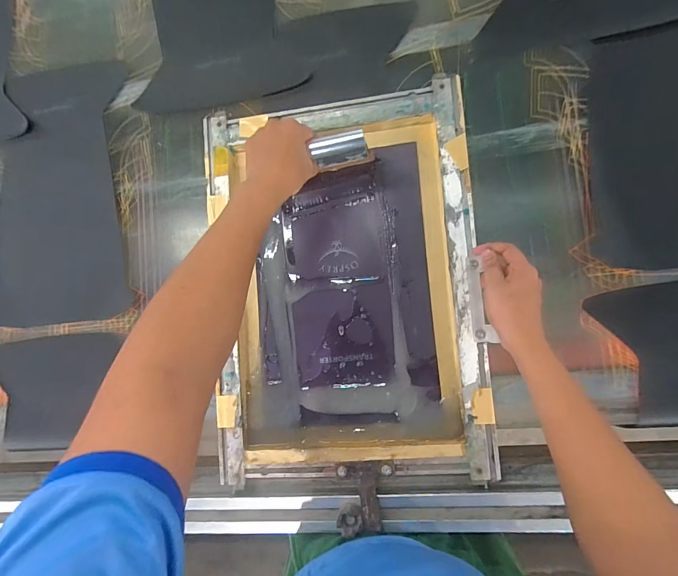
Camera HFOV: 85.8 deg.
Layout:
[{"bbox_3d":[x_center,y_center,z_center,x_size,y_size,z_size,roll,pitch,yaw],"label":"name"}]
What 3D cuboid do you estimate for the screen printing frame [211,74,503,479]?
[{"bbox_3d":[0.002,-0.005,0.536,0.387,0.056,0.544,-5,88,8],"label":"screen printing frame"}]

